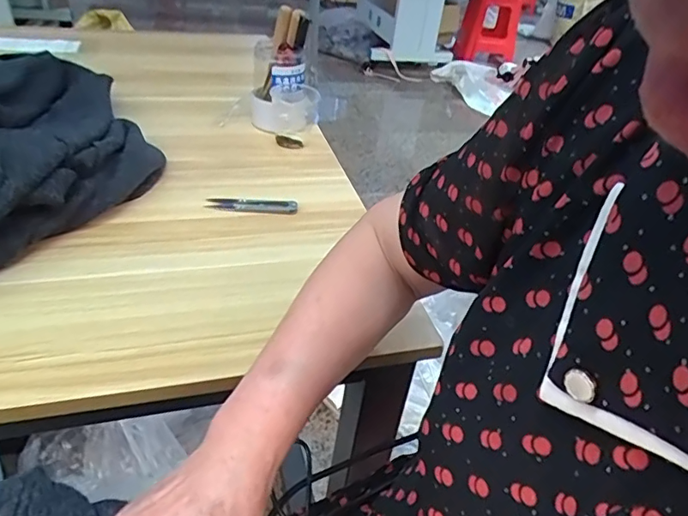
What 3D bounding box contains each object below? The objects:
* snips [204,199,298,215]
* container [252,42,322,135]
[{"bbox_3d":[-0.106,-0.061,0.607,0.103,0.007,0.025,2,36,-7],"label":"snips"},{"bbox_3d":[-0.086,-0.249,0.777,0.096,0.104,0.106,0,36,-10],"label":"container"}]

